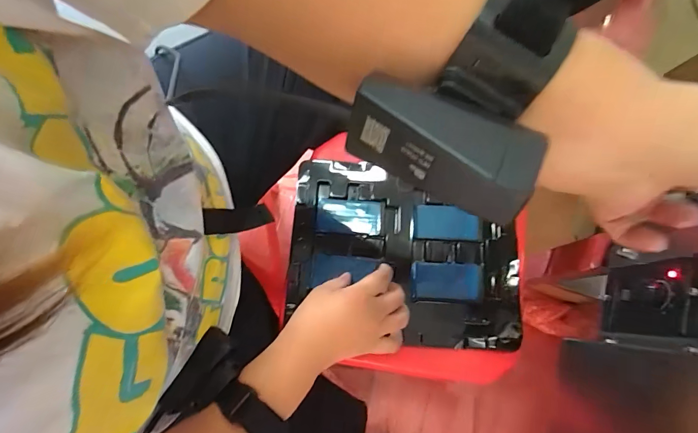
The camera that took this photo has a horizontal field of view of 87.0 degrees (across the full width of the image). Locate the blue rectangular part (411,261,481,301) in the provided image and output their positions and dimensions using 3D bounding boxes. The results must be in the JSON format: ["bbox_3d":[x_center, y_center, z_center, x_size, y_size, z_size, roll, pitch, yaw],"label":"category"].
[{"bbox_3d":[0.118,0.079,0.447,0.082,0.004,0.043,2,76,0],"label":"blue rectangular part"}]

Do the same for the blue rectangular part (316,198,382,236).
[{"bbox_3d":[0.000,0.000,0.466,0.080,0.004,0.043,5,76,1],"label":"blue rectangular part"}]

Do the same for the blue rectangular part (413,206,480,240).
[{"bbox_3d":[0.122,0.008,0.465,0.078,0.007,0.042,2,76,0],"label":"blue rectangular part"}]

